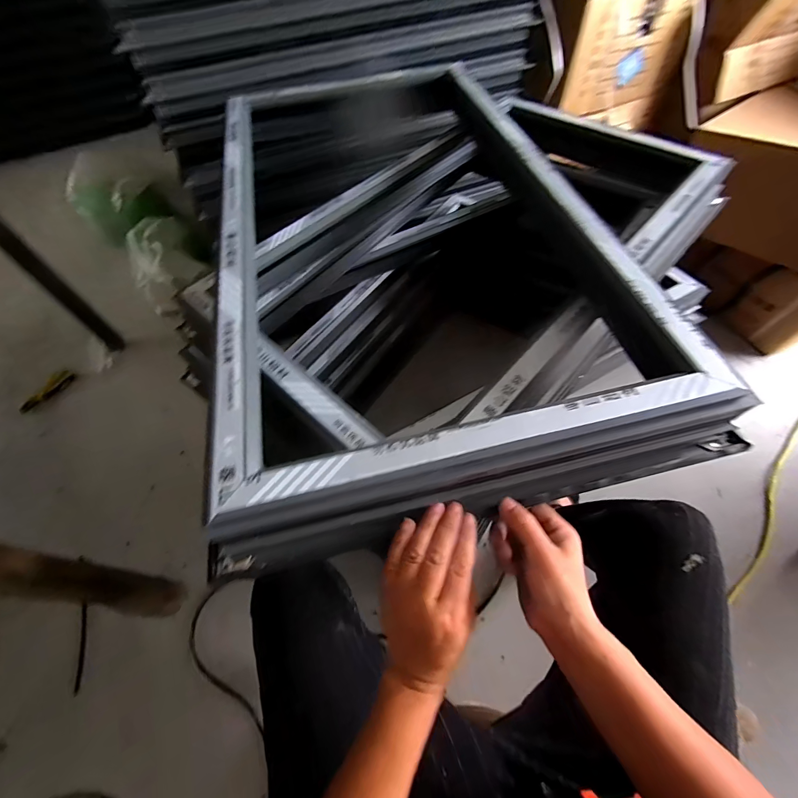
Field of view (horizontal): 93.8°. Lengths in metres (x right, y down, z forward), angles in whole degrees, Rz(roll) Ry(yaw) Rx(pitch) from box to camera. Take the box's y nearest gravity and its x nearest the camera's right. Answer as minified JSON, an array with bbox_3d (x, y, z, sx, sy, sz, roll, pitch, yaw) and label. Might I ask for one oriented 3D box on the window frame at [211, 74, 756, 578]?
[{"bbox_3d":[-0.003,-0.254,0.540,0.494,0.081,0.826,-13,59,-4],"label":"window frame"}]

